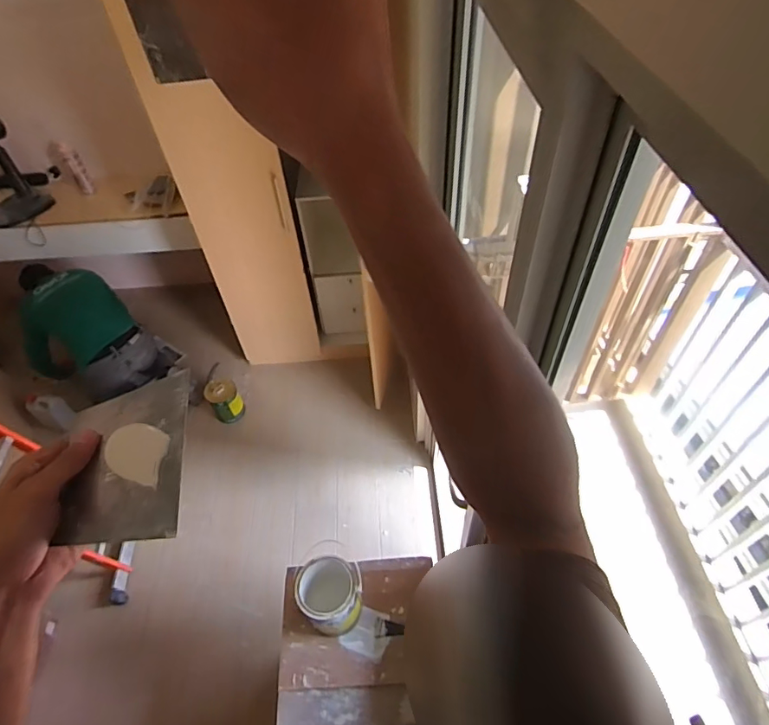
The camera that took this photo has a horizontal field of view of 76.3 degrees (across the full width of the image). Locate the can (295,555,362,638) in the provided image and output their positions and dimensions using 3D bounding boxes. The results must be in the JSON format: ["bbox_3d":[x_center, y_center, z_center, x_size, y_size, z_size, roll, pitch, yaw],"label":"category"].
[{"bbox_3d":[-0.152,0.649,1.371,0.177,0.171,0.166,35,60,29],"label":"can"}]

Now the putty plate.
[{"bbox_3d":[-0.195,0.075,0.371,0.090,0.007,0.129,-16,54,2],"label":"putty plate"}]

